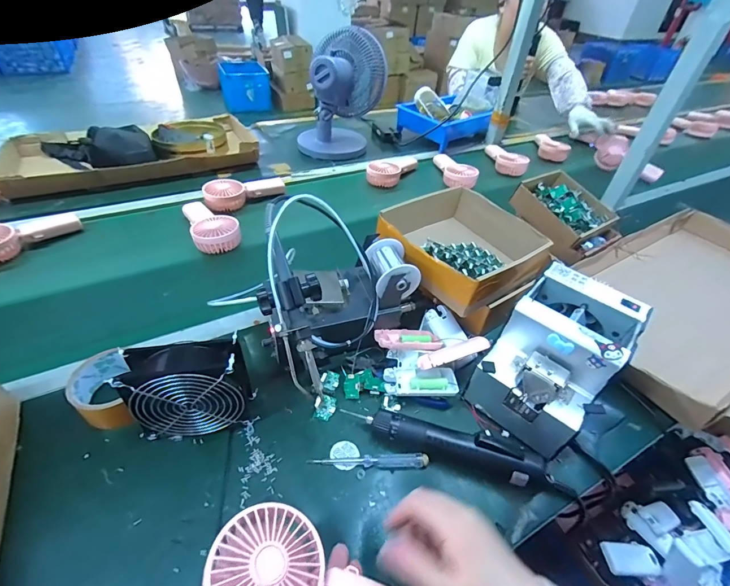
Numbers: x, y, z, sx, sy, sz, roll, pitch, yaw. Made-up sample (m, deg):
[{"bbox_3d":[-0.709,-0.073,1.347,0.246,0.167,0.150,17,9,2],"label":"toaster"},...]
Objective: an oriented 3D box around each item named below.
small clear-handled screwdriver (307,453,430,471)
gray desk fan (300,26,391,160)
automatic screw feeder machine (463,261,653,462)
[{"bbox_3d":[0.005,0.198,0.429,0.137,0.016,0.014,2,43,-3],"label":"small clear-handled screwdriver"},{"bbox_3d":[-0.065,-0.534,1.000,0.171,0.273,0.196,25,47,21],"label":"gray desk fan"},{"bbox_3d":[0.235,0.079,0.469,0.129,0.142,0.173,33,50,26],"label":"automatic screw feeder machine"}]

